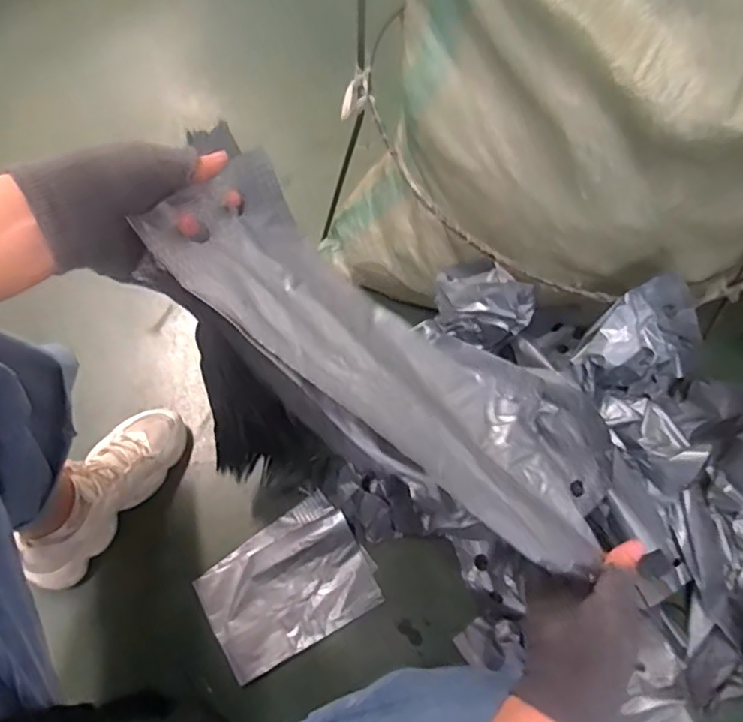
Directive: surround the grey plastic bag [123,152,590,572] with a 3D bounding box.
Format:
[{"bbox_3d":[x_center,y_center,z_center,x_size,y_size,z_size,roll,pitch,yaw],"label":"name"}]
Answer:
[{"bbox_3d":[0.016,0.008,0.441,0.390,0.078,0.121,41,69,-5],"label":"grey plastic bag"}]

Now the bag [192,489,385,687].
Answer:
[{"bbox_3d":[-0.113,0.302,0.758,0.218,0.026,0.166,-32,68,-15],"label":"bag"}]

